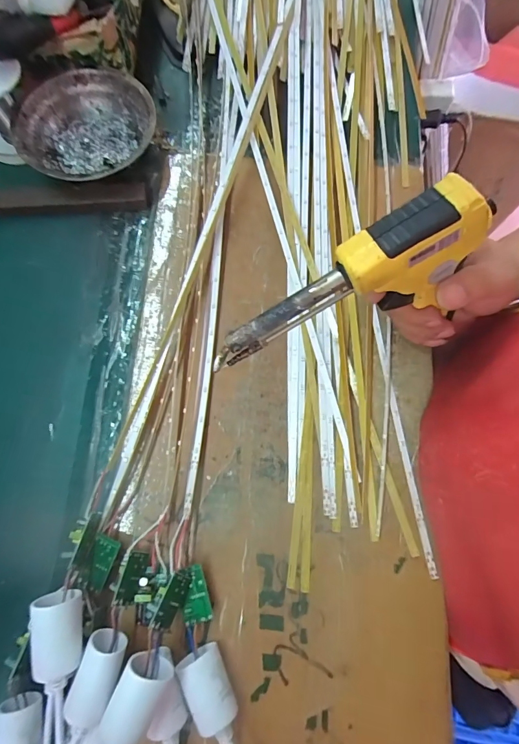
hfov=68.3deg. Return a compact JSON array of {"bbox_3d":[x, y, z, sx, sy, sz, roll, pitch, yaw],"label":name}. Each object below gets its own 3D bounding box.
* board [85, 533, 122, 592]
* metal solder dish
[{"bbox_3d":[-0.119,0.141,0.284,0.021,0.008,0.036,21,76,4],"label":"board"},{"bbox_3d":[-0.168,-0.237,0.371,0.125,0.039,0.113,-32,79,-9],"label":"metal solder dish"}]

